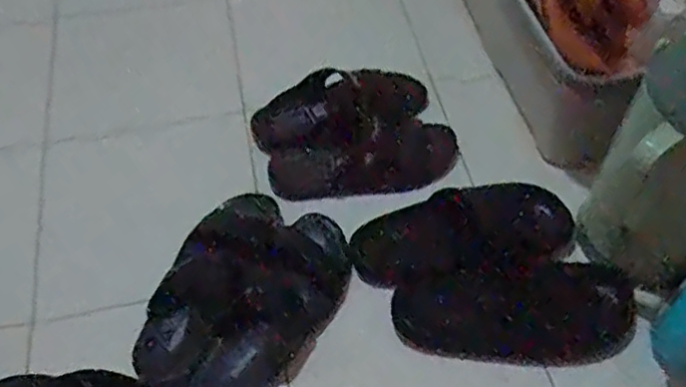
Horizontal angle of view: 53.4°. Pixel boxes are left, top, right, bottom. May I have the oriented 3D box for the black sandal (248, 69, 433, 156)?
[{"bbox_3d":[-0.004,-0.126,1.041,0.271,0.066,0.105,-12,55,-8],"label":"black sandal"}]

